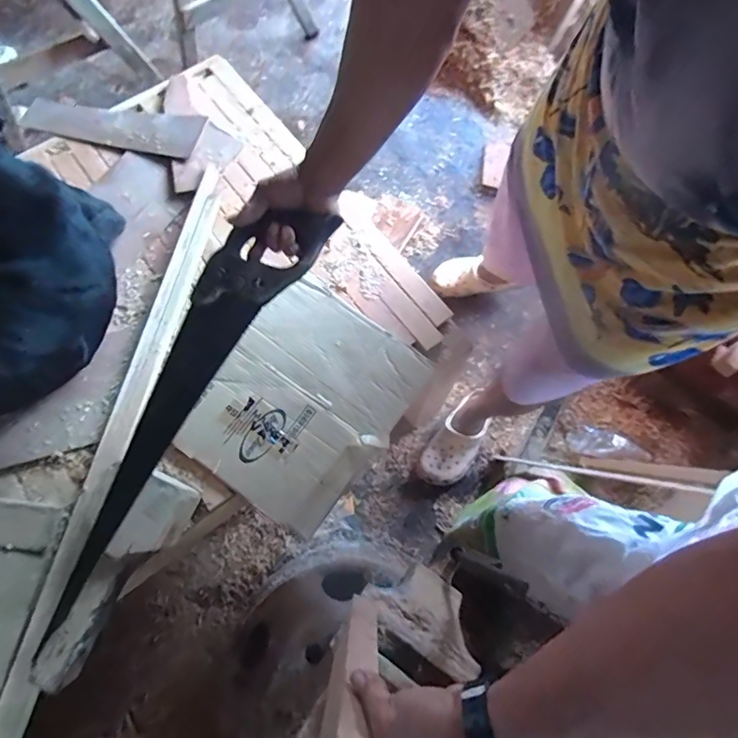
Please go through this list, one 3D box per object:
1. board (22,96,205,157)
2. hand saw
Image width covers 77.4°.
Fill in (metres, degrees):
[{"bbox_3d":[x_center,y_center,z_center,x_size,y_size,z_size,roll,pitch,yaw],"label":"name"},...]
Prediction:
[{"bbox_3d":[-0.563,-0.544,1.012,0.393,0.017,0.110,12,70,3],"label":"board"},{"bbox_3d":[-0.285,0.061,0.625,0.116,0.026,0.674,36,95,11],"label":"hand saw"}]

